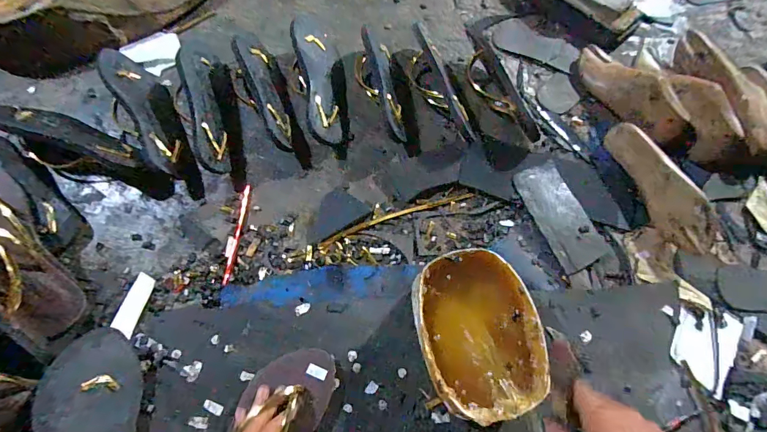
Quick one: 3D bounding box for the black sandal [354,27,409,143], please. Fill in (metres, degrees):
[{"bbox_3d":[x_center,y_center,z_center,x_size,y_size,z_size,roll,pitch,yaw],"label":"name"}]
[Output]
[{"bbox_3d":[-0.009,-0.207,0.657,0.061,0.064,0.179,-7,70,-6],"label":"black sandal"}]

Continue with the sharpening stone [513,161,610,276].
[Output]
[{"bbox_3d":[0.278,-0.004,0.634,0.079,0.010,0.173,-21,71,-11],"label":"sharpening stone"}]

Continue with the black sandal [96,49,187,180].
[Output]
[{"bbox_3d":[-0.368,-0.166,0.629,0.067,0.078,0.242,-29,72,-13],"label":"black sandal"}]

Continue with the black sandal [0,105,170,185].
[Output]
[{"bbox_3d":[-0.482,-0.109,0.617,0.309,0.053,0.085,23,69,6],"label":"black sandal"}]

